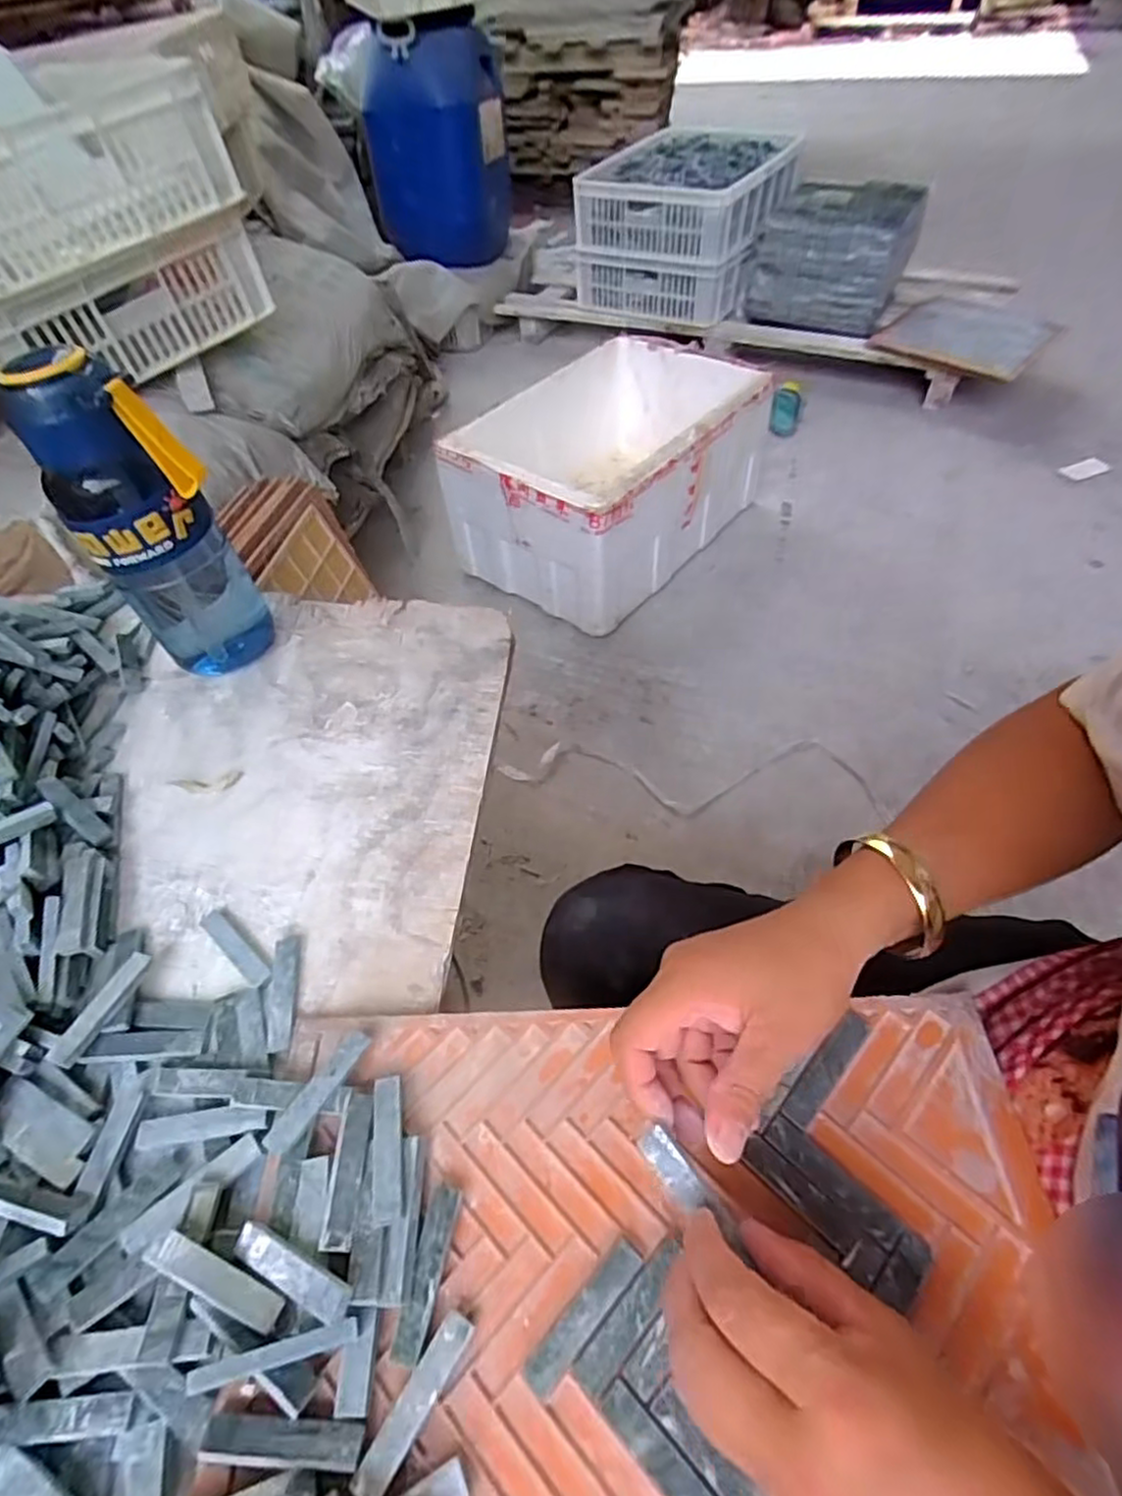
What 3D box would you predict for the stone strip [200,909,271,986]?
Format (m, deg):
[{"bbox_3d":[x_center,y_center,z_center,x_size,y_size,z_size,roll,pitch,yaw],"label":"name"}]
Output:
[{"bbox_3d":[-0.189,0.116,0.396,0.062,0.006,0.012,32,61,26],"label":"stone strip"}]

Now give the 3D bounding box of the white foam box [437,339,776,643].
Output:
[{"bbox_3d":[0.115,-0.513,1.268,0.364,0.265,0.588,29,59,25],"label":"white foam box"}]

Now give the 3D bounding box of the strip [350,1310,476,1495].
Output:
[{"bbox_3d":[-0.058,0.262,0.272,0.013,0.009,0.063,26,58,23],"label":"strip"}]

